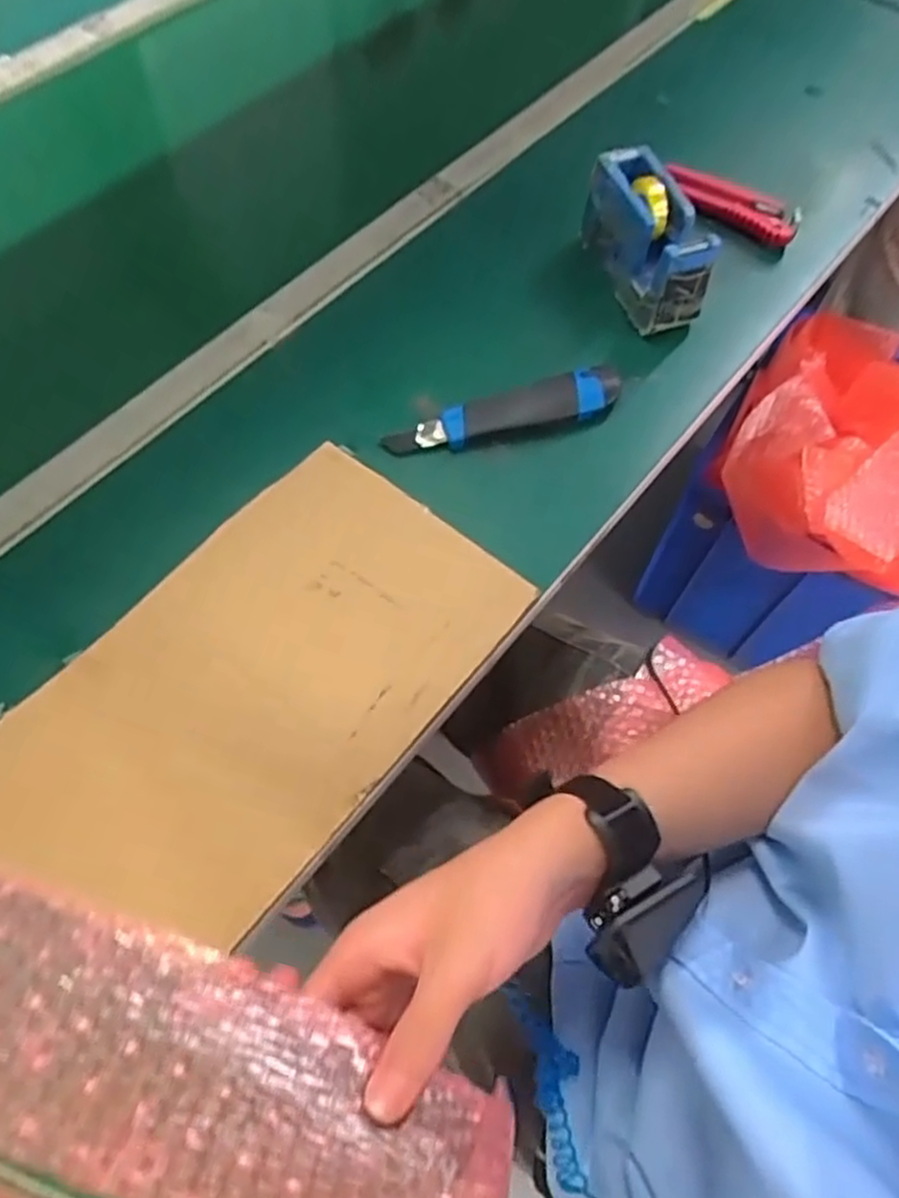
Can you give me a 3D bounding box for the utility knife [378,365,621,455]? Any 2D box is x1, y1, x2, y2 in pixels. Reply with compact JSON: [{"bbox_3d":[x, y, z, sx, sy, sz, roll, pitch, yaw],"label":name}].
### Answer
[{"bbox_3d":[0.047,-0.139,0.572,0.191,0.019,0.041,-20,65,-12],"label":"utility knife"}]

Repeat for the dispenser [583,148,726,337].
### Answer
[{"bbox_3d":[0.160,-0.291,0.622,0.052,0.077,0.130,-16,64,-10],"label":"dispenser"}]

